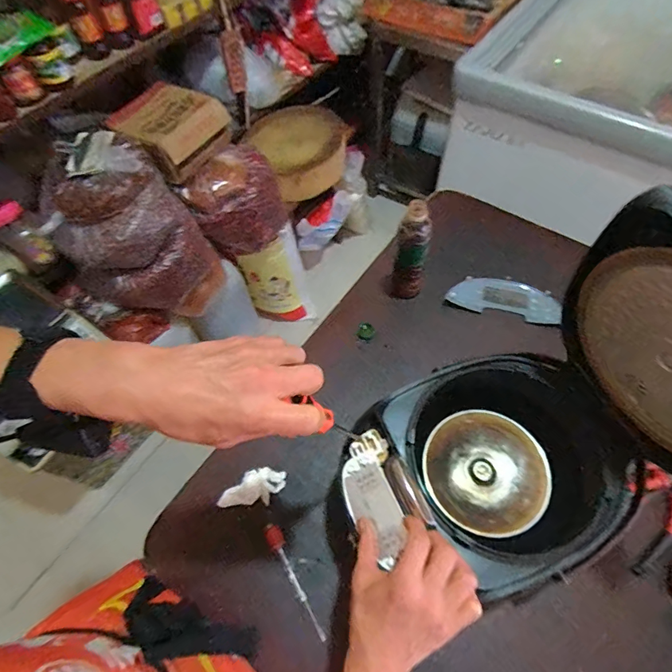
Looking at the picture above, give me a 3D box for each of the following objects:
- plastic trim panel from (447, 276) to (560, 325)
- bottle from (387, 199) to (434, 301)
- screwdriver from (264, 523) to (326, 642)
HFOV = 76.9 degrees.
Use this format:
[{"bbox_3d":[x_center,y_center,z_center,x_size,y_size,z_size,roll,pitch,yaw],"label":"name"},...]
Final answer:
[{"bbox_3d":[0.327,-0.075,0.819,0.211,0.014,0.072,12,84,8],"label":"plastic trim panel"},{"bbox_3d":[0.134,-0.146,0.753,0.064,0.190,0.058,12,62,9],"label":"bottle"},{"bbox_3d":[-0.060,0.342,0.591,0.022,0.023,0.158,-26,63,-11],"label":"screwdriver"}]

